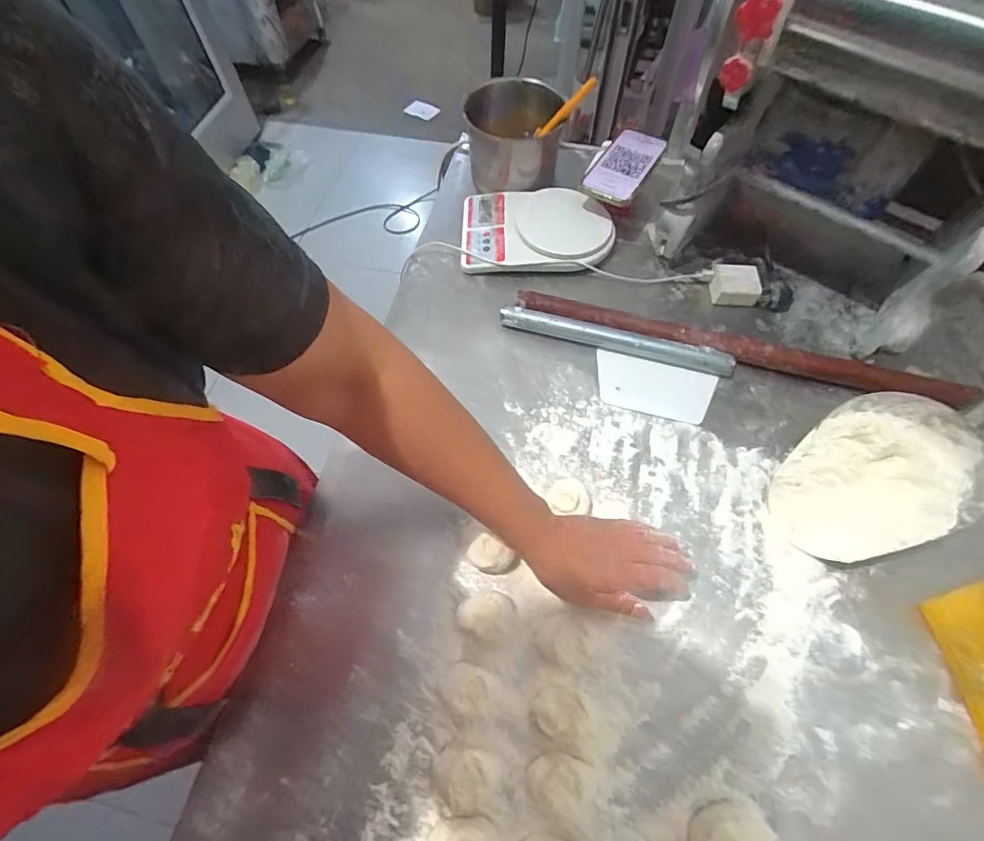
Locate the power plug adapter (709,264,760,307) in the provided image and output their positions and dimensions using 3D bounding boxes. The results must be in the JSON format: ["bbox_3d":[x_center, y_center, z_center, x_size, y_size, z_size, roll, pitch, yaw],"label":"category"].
[{"bbox_3d":[0.329,-0.185,0.635,0.062,0.032,0.049,5,63,4],"label":"power plug adapter"}]

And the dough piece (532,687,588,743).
[{"bbox_3d":[0.058,0.256,0.406,0.039,0.035,0.042,0,63,1],"label":"dough piece"}]

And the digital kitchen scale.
[{"bbox_3d":[0.063,-0.281,0.680,0.212,0.030,0.150,0,63,1],"label":"digital kitchen scale"}]

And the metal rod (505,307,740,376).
[{"bbox_3d":[0.155,-0.102,0.595,0.291,0.022,0.027,15,64,9],"label":"metal rod"}]

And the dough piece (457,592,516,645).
[{"bbox_3d":[-0.006,0.188,0.446,0.052,0.032,0.041,11,63,6],"label":"dough piece"}]

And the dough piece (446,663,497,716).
[{"bbox_3d":[-0.019,0.241,0.416,0.043,0.034,0.037,17,64,10],"label":"dough piece"}]

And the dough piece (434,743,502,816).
[{"bbox_3d":[-0.020,0.300,0.389,0.056,0.028,0.045,-2,63,0],"label":"dough piece"}]

